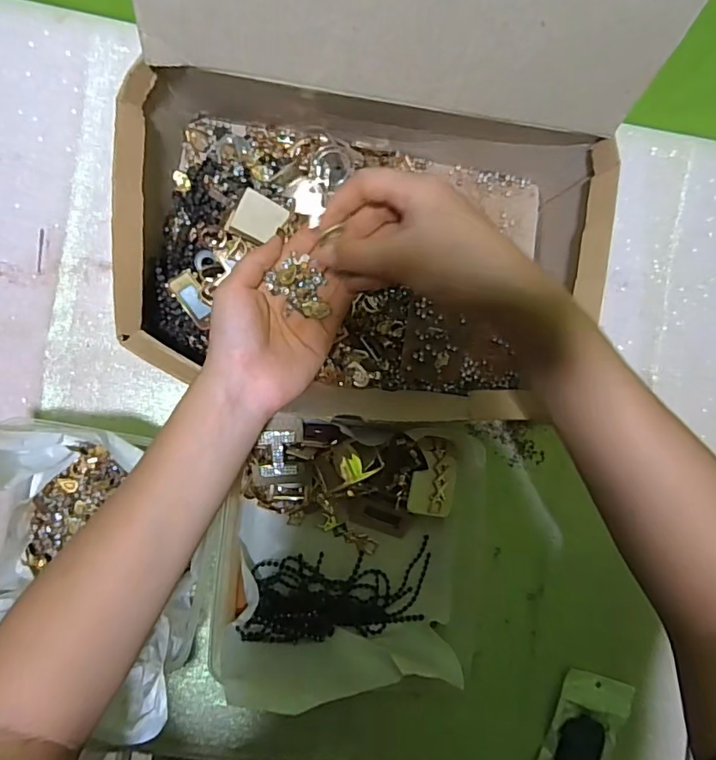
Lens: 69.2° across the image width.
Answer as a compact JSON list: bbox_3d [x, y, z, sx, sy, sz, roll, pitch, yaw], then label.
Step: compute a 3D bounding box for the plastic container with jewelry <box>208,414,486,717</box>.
[{"bbox_3d":[-0.008,0.131,0.410,0.188,0.071,0.194,3,92,-6],"label":"plastic container with jewelry"}]

